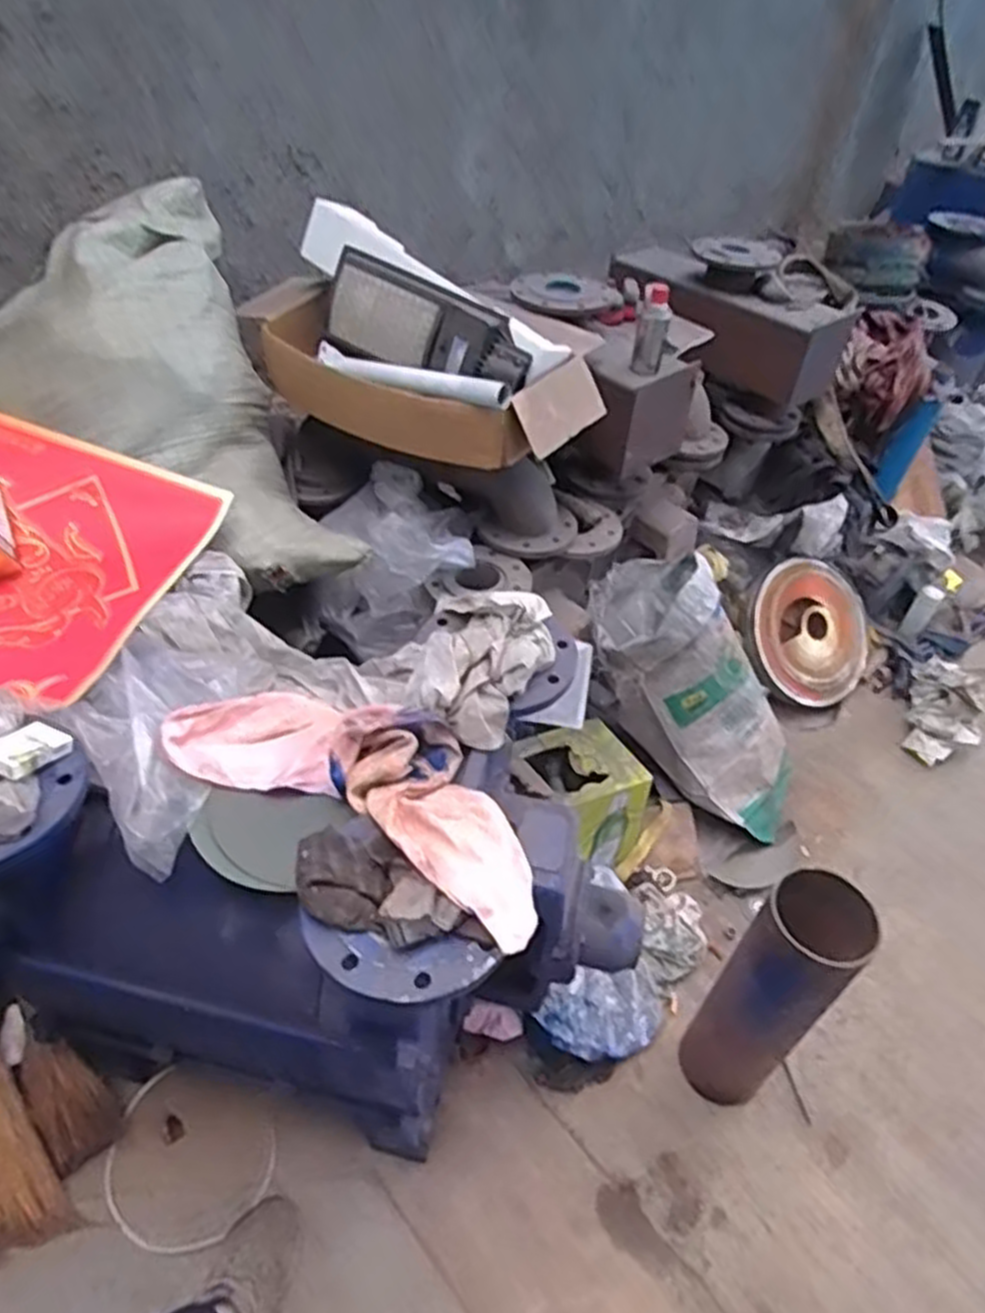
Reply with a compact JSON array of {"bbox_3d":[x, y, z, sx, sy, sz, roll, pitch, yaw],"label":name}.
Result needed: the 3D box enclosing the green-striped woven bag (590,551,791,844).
[{"bbox_3d":[0.472,0.104,1.743,0.286,0.283,0.647,-37,102,-34],"label":"green-striped woven bag"}]

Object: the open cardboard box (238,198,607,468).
[{"bbox_3d":[-0.177,-0.629,1.608,0.745,0.289,0.322,31,49,24],"label":"open cardboard box"}]

